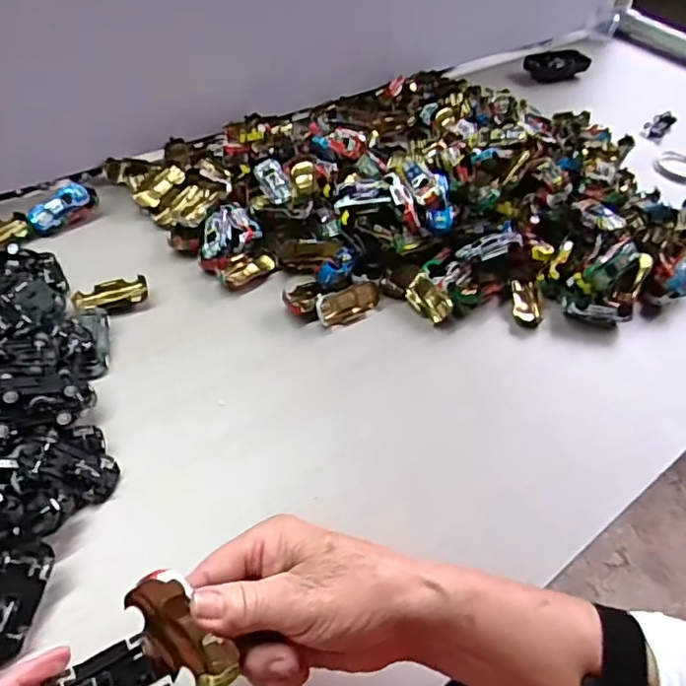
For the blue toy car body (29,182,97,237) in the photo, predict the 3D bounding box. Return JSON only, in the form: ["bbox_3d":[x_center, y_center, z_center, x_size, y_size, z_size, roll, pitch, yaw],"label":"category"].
[{"bbox_3d":[-0.281,-0.136,0.583,0.028,0.024,0.069,36,54,23],"label":"blue toy car body"}]

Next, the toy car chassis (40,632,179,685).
[{"bbox_3d":[-0.113,0.161,0.274,0.056,0.013,0.029,-20,54,-23],"label":"toy car chassis"}]

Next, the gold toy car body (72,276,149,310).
[{"bbox_3d":[-0.208,-0.043,0.522,0.062,0.013,0.035,-10,51,-15],"label":"gold toy car body"}]

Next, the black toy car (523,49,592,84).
[{"bbox_3d":[0.330,-0.427,0.894,0.090,0.030,0.056,-14,52,-18],"label":"black toy car"}]

